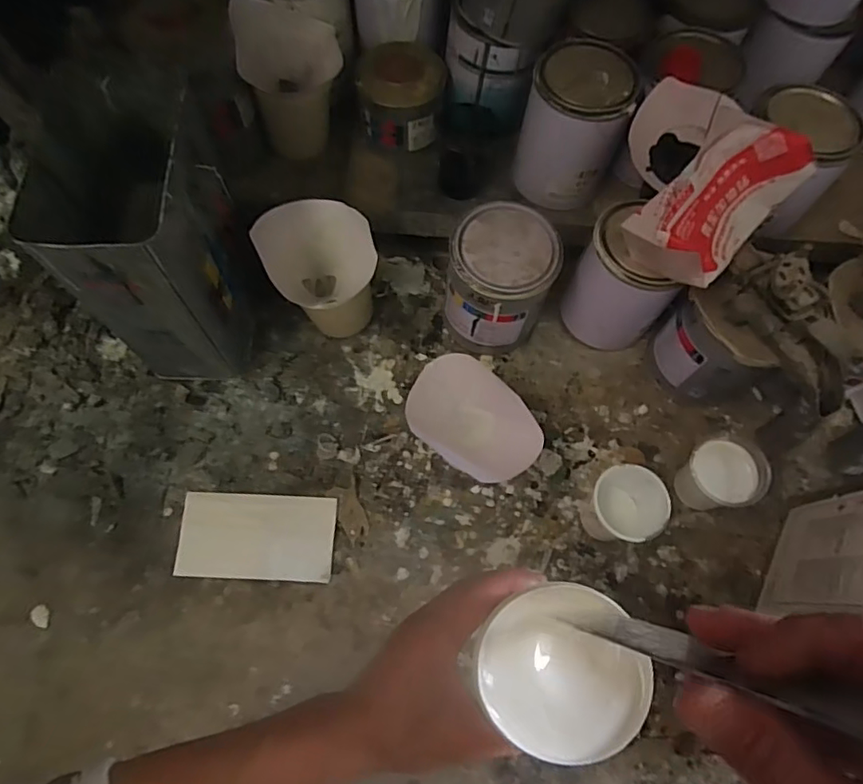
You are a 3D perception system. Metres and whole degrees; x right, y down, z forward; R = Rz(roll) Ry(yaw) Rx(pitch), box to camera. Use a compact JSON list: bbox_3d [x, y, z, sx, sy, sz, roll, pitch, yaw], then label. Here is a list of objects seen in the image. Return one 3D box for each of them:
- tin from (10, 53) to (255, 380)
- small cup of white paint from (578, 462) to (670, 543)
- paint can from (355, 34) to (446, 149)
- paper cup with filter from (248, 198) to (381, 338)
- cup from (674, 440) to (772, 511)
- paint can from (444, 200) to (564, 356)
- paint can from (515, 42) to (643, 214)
[{"bbox_3d":[-0.248,-0.145,0.534,0.111,0.253,0.201,-6,70,-4],"label":"tin"},{"bbox_3d":[0.185,0.112,0.543,0.067,0.084,0.067,-28,73,-11],"label":"small cup of white paint"},{"bbox_3d":[-0.033,-0.339,0.638,0.094,0.080,0.100,0,70,-1],"label":"paint can"},{"bbox_3d":[-0.115,-0.124,0.591,0.097,0.138,0.098,0,70,-1],"label":"paper cup with filter"},{"bbox_3d":[0.283,0.086,0.557,0.070,0.076,0.062,-10,71,-5],"label":"cup"},{"bbox_3d":[0.070,-0.113,0.595,0.100,0.135,0.103,0,70,-1],"label":"paint can"},{"bbox_3d":[0.153,-0.286,0.604,0.103,0.123,0.107,0,70,-1],"label":"paint can"}]

